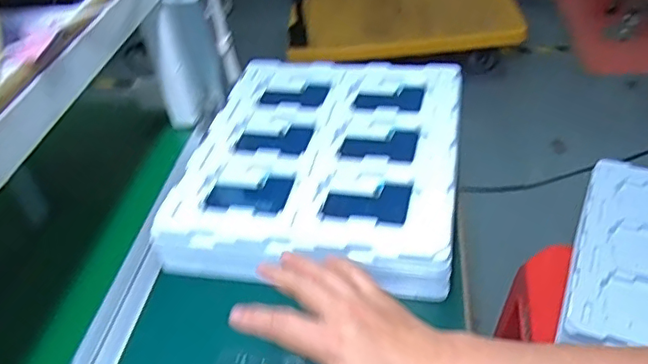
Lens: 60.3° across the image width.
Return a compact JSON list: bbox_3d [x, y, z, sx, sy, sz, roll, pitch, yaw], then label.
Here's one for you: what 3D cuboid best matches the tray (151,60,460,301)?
[{"bbox_3d":[0.003,-0.030,0.626,0.282,0.055,0.324,2,41,12],"label":"tray"}]

